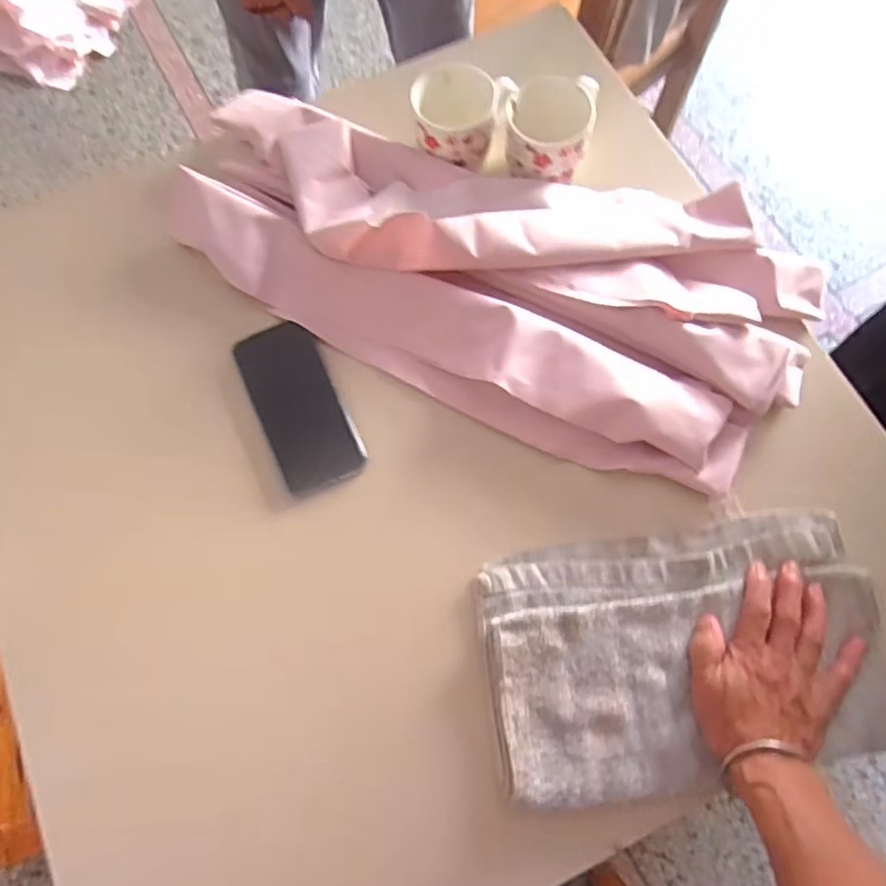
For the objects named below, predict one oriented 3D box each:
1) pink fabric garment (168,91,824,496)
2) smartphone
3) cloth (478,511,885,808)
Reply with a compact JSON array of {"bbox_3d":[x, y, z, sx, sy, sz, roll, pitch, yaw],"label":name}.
[{"bbox_3d":[0.044,-0.186,0.634,0.625,0.060,0.306,25,74,10],"label":"pink fabric garment"},{"bbox_3d":[-0.137,-0.037,0.620,0.077,0.011,0.166,-23,73,-5],"label":"smartphone"},{"bbox_3d":[0.195,0.169,0.526,0.315,0.034,0.194,-8,74,-3],"label":"cloth"}]

